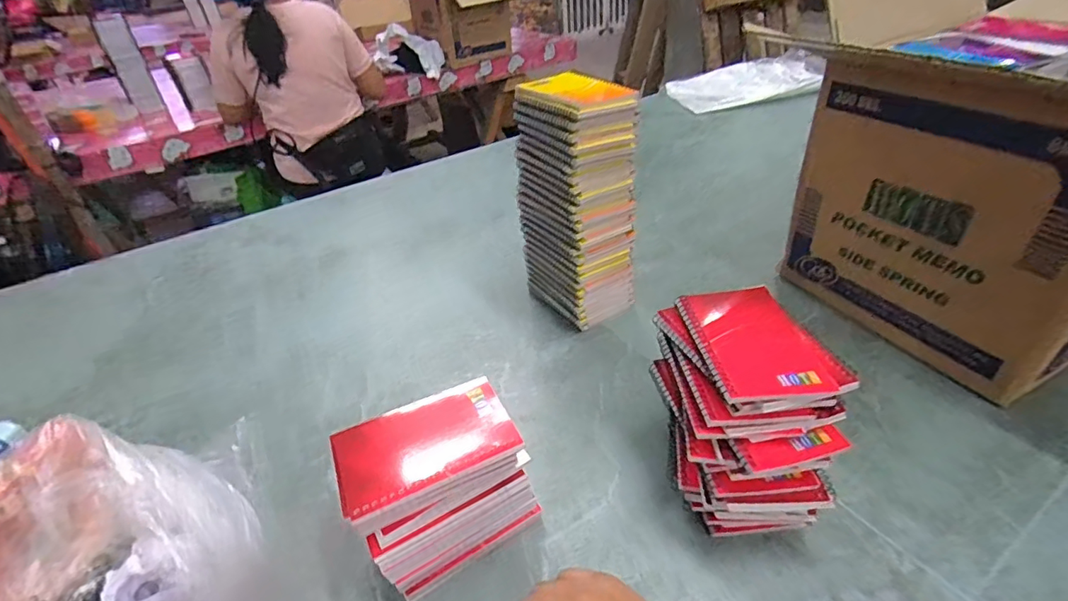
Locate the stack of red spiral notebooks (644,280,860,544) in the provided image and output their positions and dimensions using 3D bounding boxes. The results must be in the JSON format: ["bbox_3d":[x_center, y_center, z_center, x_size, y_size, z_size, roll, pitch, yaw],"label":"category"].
[{"bbox_3d":[0.177,0.102,0.442,0.119,0.161,0.151,-4,37,2],"label":"stack of red spiral notebooks"}]

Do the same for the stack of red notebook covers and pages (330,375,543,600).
[{"bbox_3d":[-0.076,0.156,0.432,0.140,0.128,0.089,-21,39,-19],"label":"stack of red notebook covers and pages"}]

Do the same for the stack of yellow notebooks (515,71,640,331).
[{"bbox_3d":[0.054,-0.116,0.645,0.113,0.285,0.140,-20,39,-18],"label":"stack of yellow notebooks"}]

